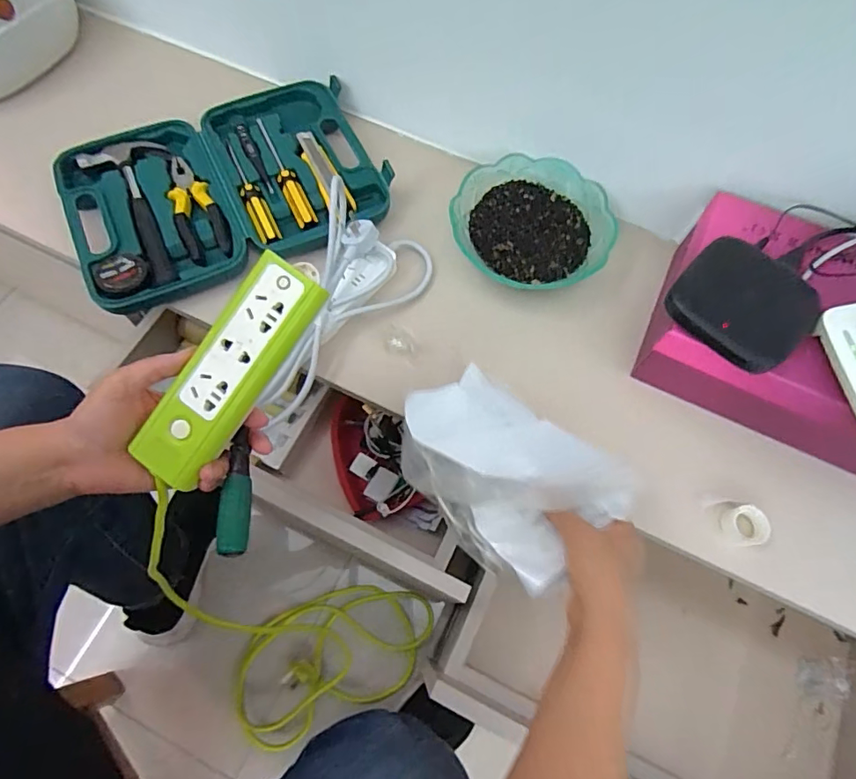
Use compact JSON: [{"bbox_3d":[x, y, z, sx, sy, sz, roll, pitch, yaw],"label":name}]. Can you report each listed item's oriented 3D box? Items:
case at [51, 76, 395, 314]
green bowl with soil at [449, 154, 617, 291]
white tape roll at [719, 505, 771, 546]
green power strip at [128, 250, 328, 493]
[{"bbox_3d":[-0.238,-0.241,0.603,0.348,0.032,0.246,-26,71,-12],"label":"case"},{"bbox_3d":[0.119,-0.186,0.586,0.162,0.042,0.172,1,68,-1],"label":"green bowl with soil"},{"bbox_3d":[0.299,0.129,0.483,0.033,0.027,0.035,1,68,-1],"label":"white tape roll"},{"bbox_3d":[-0.143,-0.013,0.365,0.052,0.021,0.171,37,92,12],"label":"green power strip"}]

